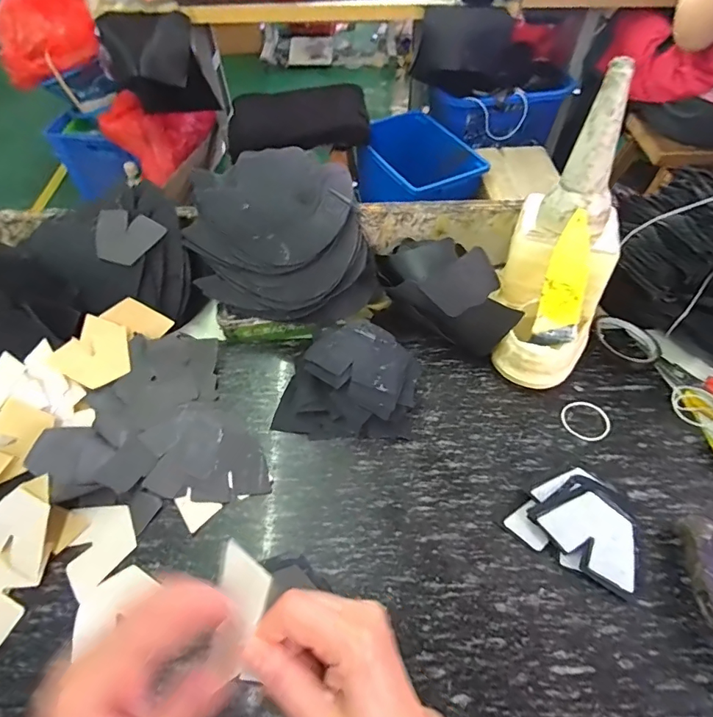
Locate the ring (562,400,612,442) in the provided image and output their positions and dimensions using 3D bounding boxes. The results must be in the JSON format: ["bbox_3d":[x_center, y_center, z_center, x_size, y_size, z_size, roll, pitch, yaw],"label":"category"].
[{"bbox_3d":[0.239,0.064,0.474,0.045,0.004,0.046,0,54,0],"label":"ring"}]

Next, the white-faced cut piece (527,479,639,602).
[{"bbox_3d":[0.210,0.151,0.398,0.071,0.010,0.089,-36,64,-17],"label":"white-faced cut piece"}]

